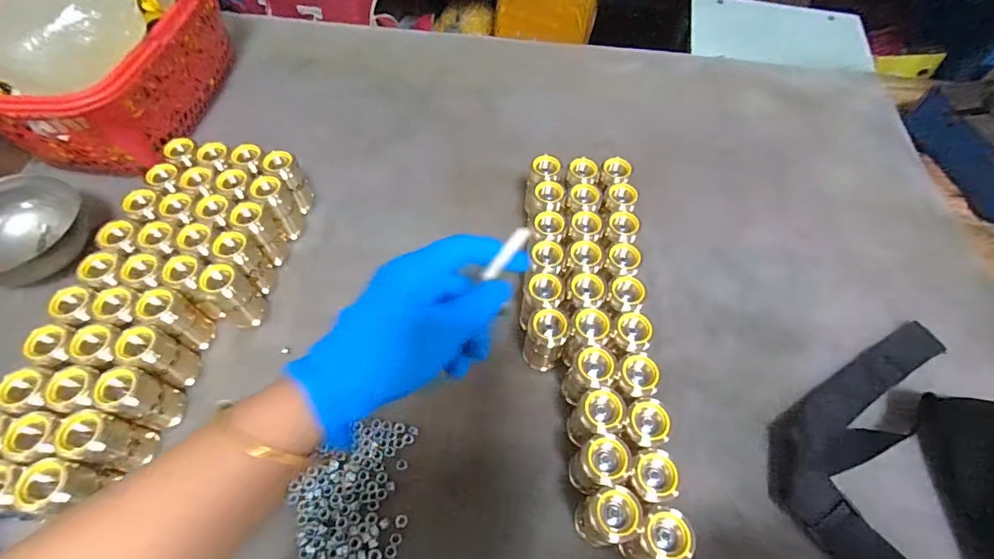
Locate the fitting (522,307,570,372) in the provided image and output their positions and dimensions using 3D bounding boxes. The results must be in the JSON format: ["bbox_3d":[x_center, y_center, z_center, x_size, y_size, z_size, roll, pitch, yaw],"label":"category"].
[{"bbox_3d":[0.038,0.054,0.367,0.030,0.066,0.031,1,60,-2],"label":"fitting"}]

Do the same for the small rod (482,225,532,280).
[{"bbox_3d":[0.006,-0.017,0.285,0.007,0.005,0.041,35,80,23],"label":"small rod"}]

